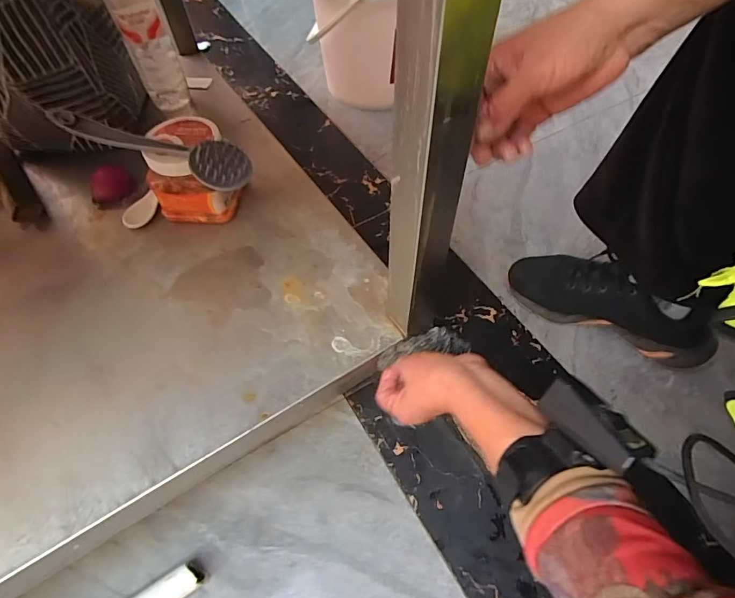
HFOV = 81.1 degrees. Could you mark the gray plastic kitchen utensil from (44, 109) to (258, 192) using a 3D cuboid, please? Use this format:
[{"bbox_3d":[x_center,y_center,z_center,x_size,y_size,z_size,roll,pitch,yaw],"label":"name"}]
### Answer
[{"bbox_3d":[-0.244,-0.179,0.491,0.232,0.034,0.059,19,59,14],"label":"gray plastic kitchen utensil"}]

